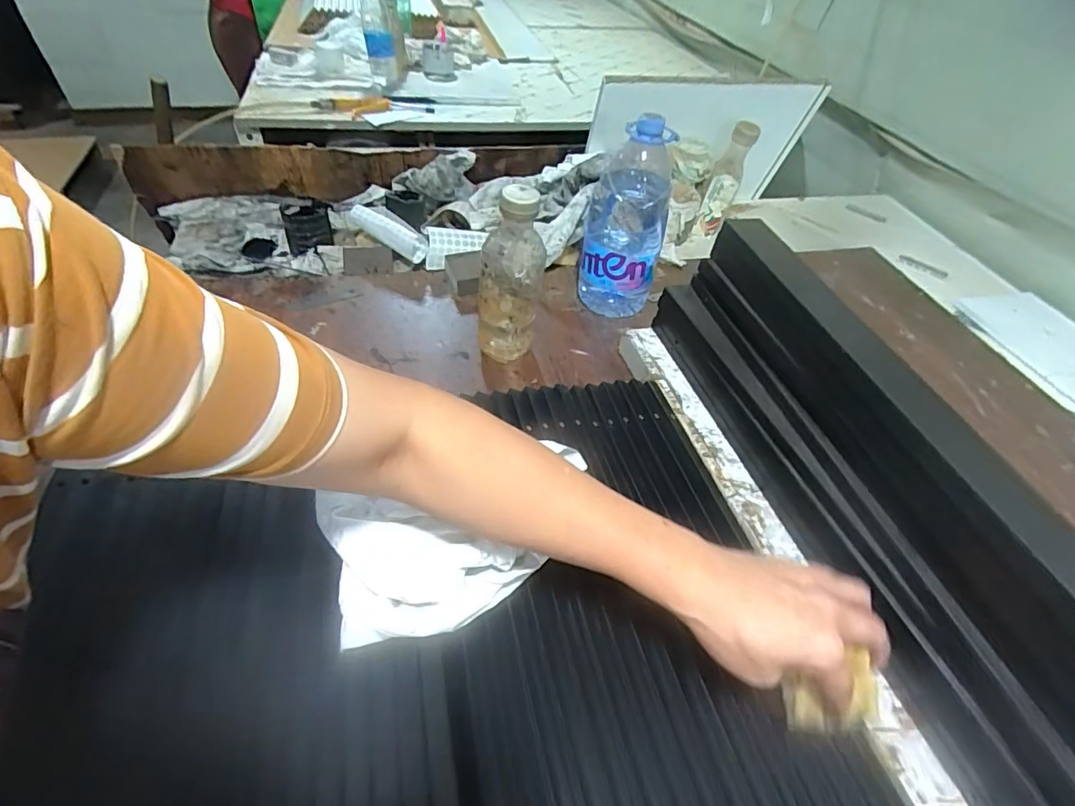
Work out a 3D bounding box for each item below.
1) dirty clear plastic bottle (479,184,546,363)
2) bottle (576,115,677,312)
[{"bbox_3d":[-0.031,-0.140,0.598,0.072,0.208,0.060,1,47,-5],"label":"dirty clear plastic bottle"},{"bbox_3d":[0.113,-0.239,0.686,0.097,0.243,0.096,7,46,1],"label":"bottle"}]

